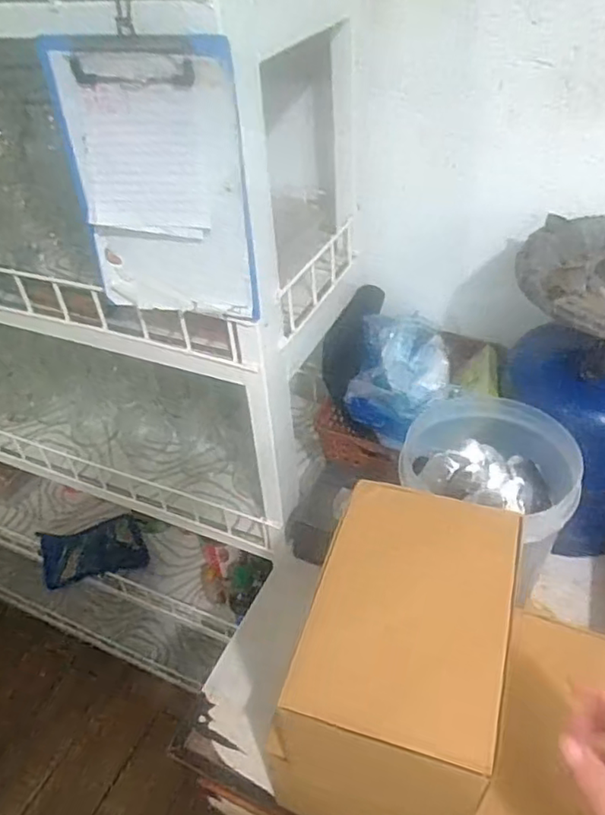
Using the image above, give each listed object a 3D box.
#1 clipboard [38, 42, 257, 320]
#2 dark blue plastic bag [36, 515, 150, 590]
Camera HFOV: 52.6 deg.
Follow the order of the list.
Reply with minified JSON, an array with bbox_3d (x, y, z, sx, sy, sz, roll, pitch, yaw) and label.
[{"bbox_3d":[-0.115,-0.173,0.494,0.145,0.212,0.026,11,43,18],"label":"clipboard"},{"bbox_3d":[-0.400,0.269,1.174,0.181,0.026,0.140,-7,39,-27],"label":"dark blue plastic bag"}]

